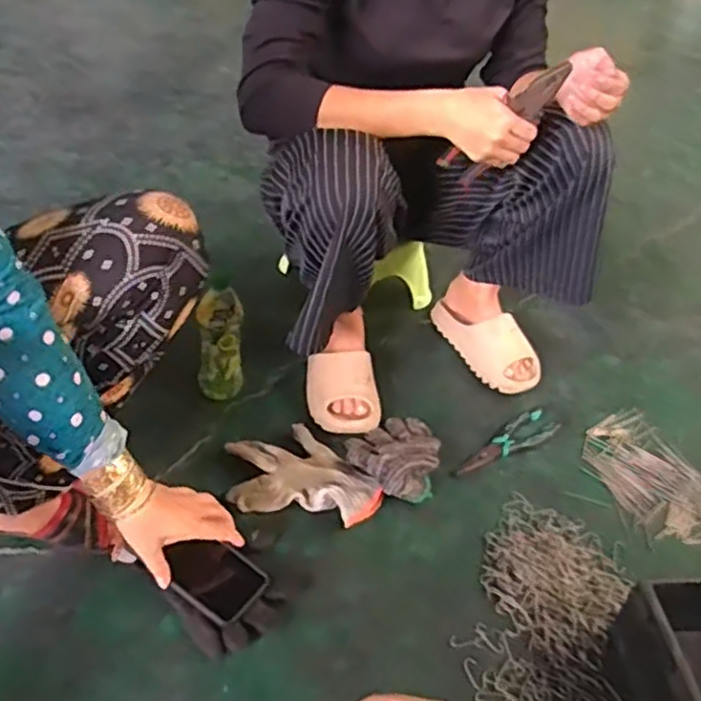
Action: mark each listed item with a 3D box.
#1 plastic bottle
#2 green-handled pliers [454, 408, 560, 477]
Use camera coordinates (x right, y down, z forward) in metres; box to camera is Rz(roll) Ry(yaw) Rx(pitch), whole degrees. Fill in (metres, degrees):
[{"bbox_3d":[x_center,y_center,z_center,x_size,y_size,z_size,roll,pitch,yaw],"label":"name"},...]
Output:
[{"bbox_3d":[-0.193,-0.019,1.047,0.066,0.209,0.059,-4,41,-12],"label":"plastic bottle"},{"bbox_3d":[0.236,0.142,1.085,0.201,0.008,0.052,-23,48,-30],"label":"green-handled pliers"}]

